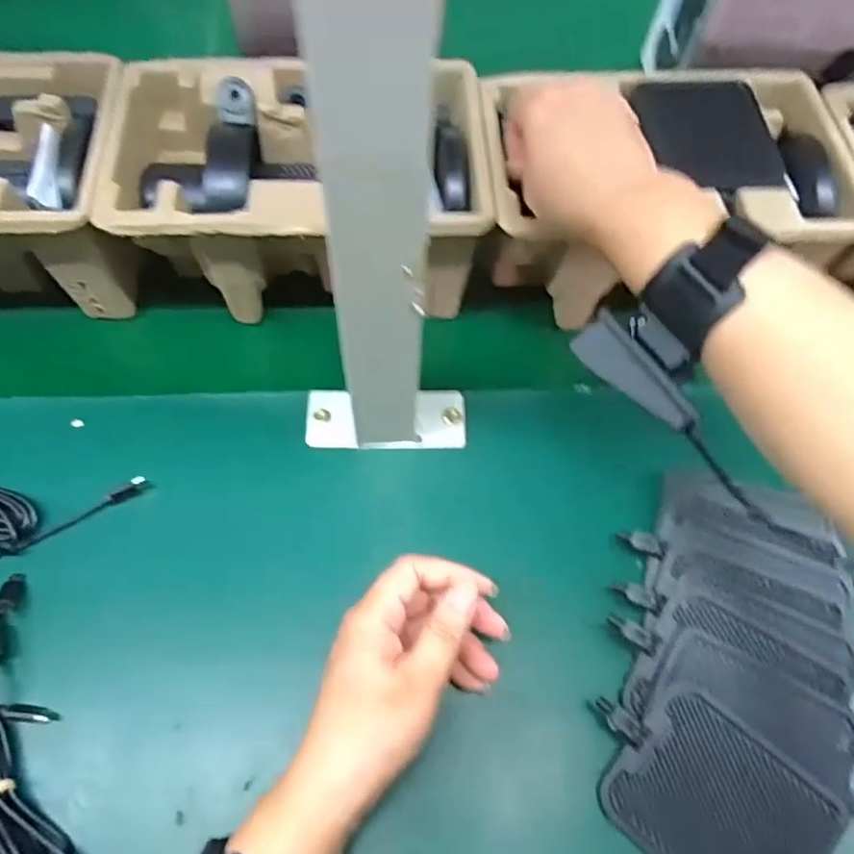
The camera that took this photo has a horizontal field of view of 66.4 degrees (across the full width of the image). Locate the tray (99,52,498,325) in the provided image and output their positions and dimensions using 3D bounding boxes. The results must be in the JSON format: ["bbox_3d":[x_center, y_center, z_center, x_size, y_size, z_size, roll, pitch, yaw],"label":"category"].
[{"bbox_3d":[-0.076,-0.155,0.437,0.226,0.101,0.151,-3,63,-3],"label":"tray"}]

